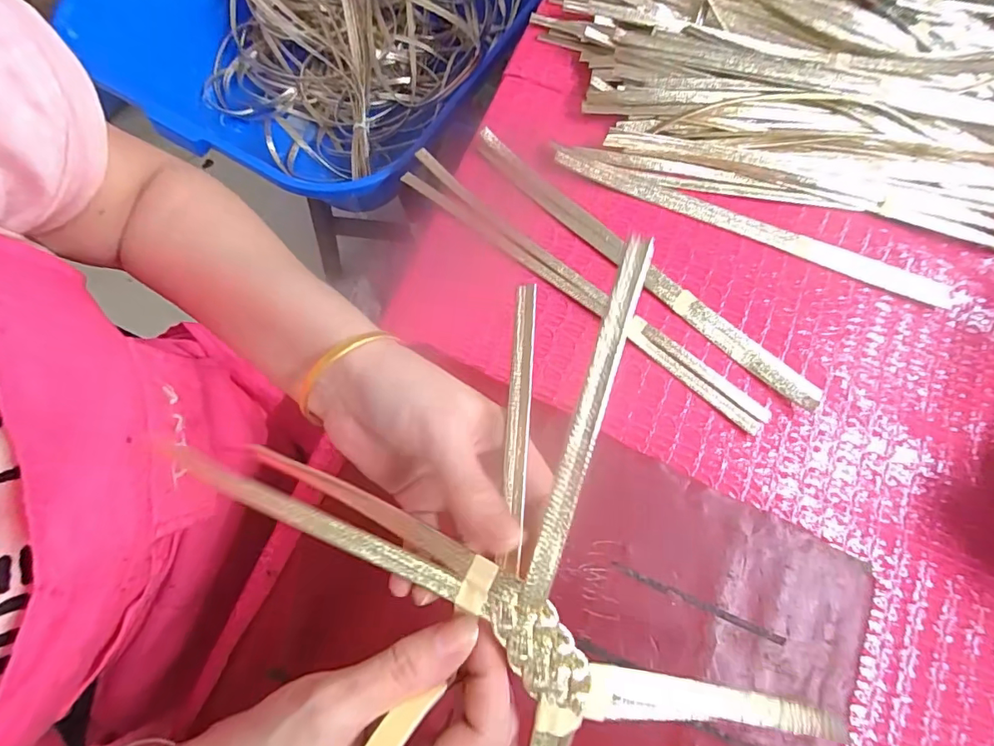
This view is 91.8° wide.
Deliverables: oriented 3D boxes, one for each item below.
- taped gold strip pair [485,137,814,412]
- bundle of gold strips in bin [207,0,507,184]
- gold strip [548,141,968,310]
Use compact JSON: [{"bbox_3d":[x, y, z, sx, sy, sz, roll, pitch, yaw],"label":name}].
[{"bbox_3d":[0.101,-0.084,0.352,0.305,0.009,0.024,43,76,11],"label":"taped gold strip pair"},{"bbox_3d":[-0.233,-0.538,0.738,0.395,0.116,0.421,30,74,7],"label":"bundle of gold strips in bin"},{"bbox_3d":[0.187,-0.111,0.362,0.304,0.007,0.019,22,73,5],"label":"gold strip"}]

